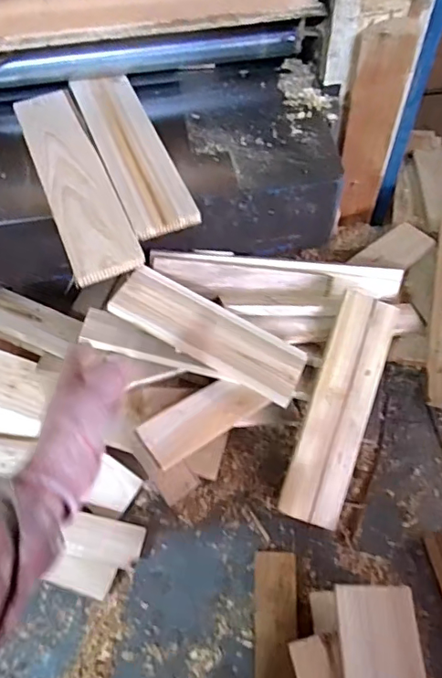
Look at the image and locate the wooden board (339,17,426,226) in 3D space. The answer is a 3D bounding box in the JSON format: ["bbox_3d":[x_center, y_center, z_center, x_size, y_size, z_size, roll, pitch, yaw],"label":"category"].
[{"bbox_3d":[0.225,-0.301,0.783,0.084,0.332,0.024,-15,58,-5],"label":"wooden board"}]

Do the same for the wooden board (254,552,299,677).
[{"bbox_3d":[0.064,0.363,0.596,0.051,0.014,0.216,2,59,3],"label":"wooden board"}]

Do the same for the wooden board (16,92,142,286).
[{"bbox_3d":[-0.186,-0.204,0.647,0.078,0.012,0.340,-21,61,-11],"label":"wooden board"}]

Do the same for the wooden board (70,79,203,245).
[{"bbox_3d":[-0.116,-0.246,0.669,0.080,0.013,0.300,-21,60,-11],"label":"wooden board"}]

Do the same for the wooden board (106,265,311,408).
[{"bbox_3d":[-0.013,-0.008,0.660,0.247,0.019,0.079,29,63,3],"label":"wooden board"}]

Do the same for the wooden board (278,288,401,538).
[{"bbox_3d":[0.158,0.089,0.681,0.081,0.011,0.300,19,81,-4],"label":"wooden board"}]

